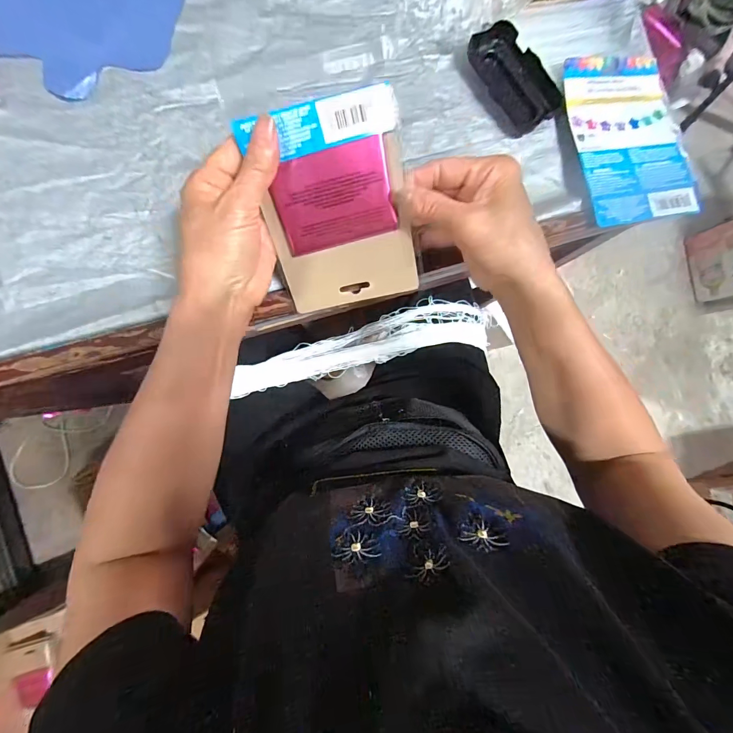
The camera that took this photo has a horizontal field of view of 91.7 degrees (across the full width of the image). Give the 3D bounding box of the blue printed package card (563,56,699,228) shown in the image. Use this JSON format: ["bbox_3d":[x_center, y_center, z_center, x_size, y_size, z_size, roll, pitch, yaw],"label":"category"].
[{"bbox_3d":[0.277,-0.240,0.372,0.112,0.017,0.180,-11,86,-8],"label":"blue printed package card"}]

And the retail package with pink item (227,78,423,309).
[{"bbox_3d":[-0.022,-0.123,0.288,0.112,0.015,0.149,-11,125,2],"label":"retail package with pink item"}]

